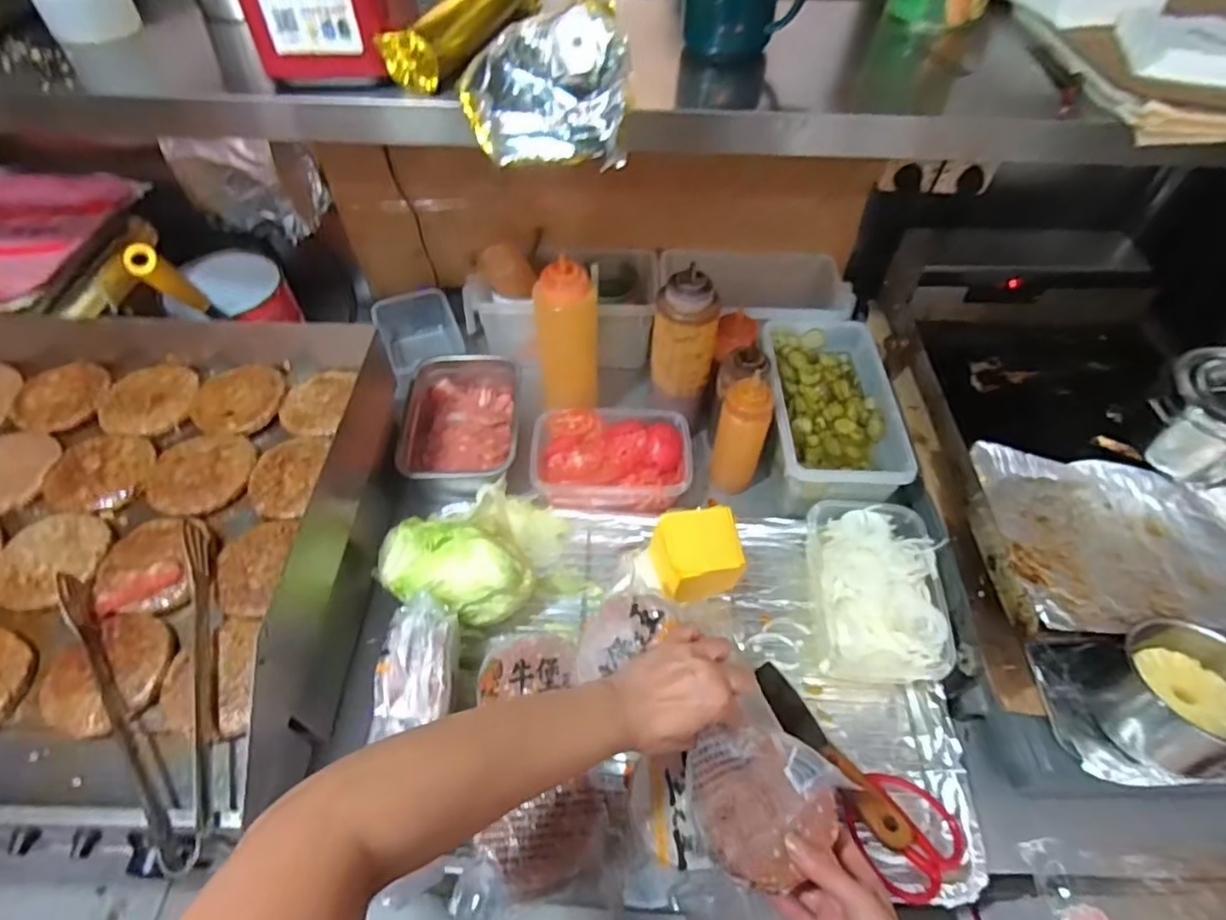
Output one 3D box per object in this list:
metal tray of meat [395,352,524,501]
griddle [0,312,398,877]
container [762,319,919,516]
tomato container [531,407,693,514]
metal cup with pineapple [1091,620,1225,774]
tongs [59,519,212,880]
[{"bbox_3d":[-0.203,-0.051,0.858,0.151,0.065,0.215,-1,53,-4],"label":"metal tray of meat"},{"bbox_3d":[-0.649,0.077,0.637,0.751,0.208,0.524,2,52,-1],"label":"griddle"},{"bbox_3d":[0.282,-0.069,0.841,0.153,0.093,0.288,1,52,-2],"label":"container"},{"bbox_3d":[-0.003,-0.010,0.832,0.208,0.063,0.160,0,53,-3],"label":"tomato container"},{"bbox_3d":[0.512,0.216,0.566,0.100,0.099,0.109,1,52,-2],"label":"metal cup with pineapple"},{"bbox_3d":[-0.361,0.171,0.508,0.113,0.035,0.280,-30,59,-23],"label":"tongs"}]

